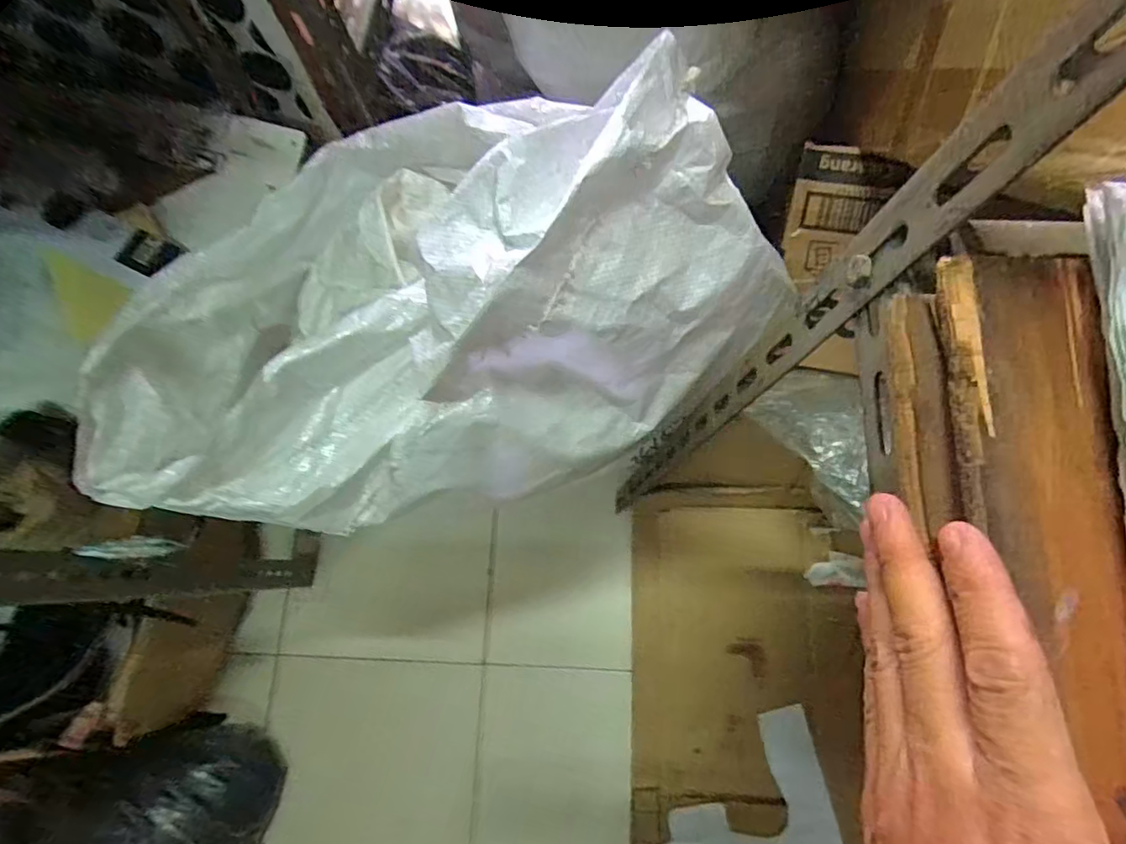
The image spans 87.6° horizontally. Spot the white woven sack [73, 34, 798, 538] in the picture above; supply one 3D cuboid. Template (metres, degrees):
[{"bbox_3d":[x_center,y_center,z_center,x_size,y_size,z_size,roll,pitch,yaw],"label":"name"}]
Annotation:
[{"bbox_3d":[-0.109,-0.098,0.412,0.465,0.184,0.281,-16,74,-2],"label":"white woven sack"}]

